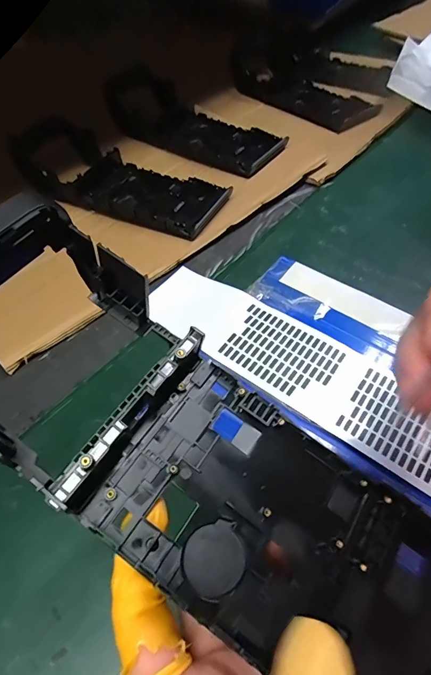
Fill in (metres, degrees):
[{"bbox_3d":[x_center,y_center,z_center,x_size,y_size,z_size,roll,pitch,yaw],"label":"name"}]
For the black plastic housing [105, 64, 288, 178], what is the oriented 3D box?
[{"bbox_3d":[-0.025,-0.256,0.447,0.223,0.034,0.095,31,60,20],"label":"black plastic housing"}]

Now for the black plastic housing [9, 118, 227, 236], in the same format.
[{"bbox_3d":[-0.101,-0.163,0.381,0.224,0.032,0.086,28,59,18],"label":"black plastic housing"}]

